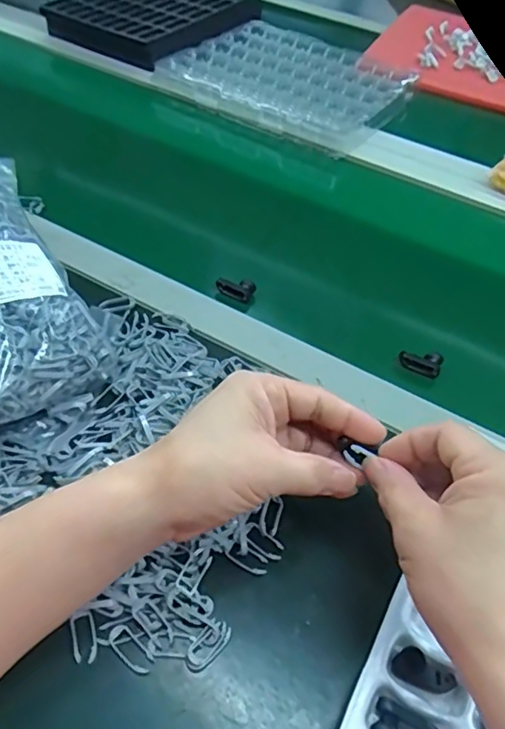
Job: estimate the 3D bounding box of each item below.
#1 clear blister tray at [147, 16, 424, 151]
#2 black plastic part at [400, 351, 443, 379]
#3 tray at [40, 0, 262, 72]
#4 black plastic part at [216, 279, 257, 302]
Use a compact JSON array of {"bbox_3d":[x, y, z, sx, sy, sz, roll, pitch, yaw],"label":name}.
[{"bbox_3d":[0.060,-0.400,0.776,0.294,0.018,0.255,30,55,19],"label":"clear blister tray"},{"bbox_3d":[0.144,-0.002,0.484,0.036,0.014,0.018,18,52,10],"label":"black plastic part"},{"bbox_3d":[-0.140,-0.548,0.868,0.225,0.034,0.313,30,55,19],"label":"tray"},{"bbox_3d":[-0.015,-0.073,0.532,0.034,0.015,0.021,23,53,14],"label":"black plastic part"}]

